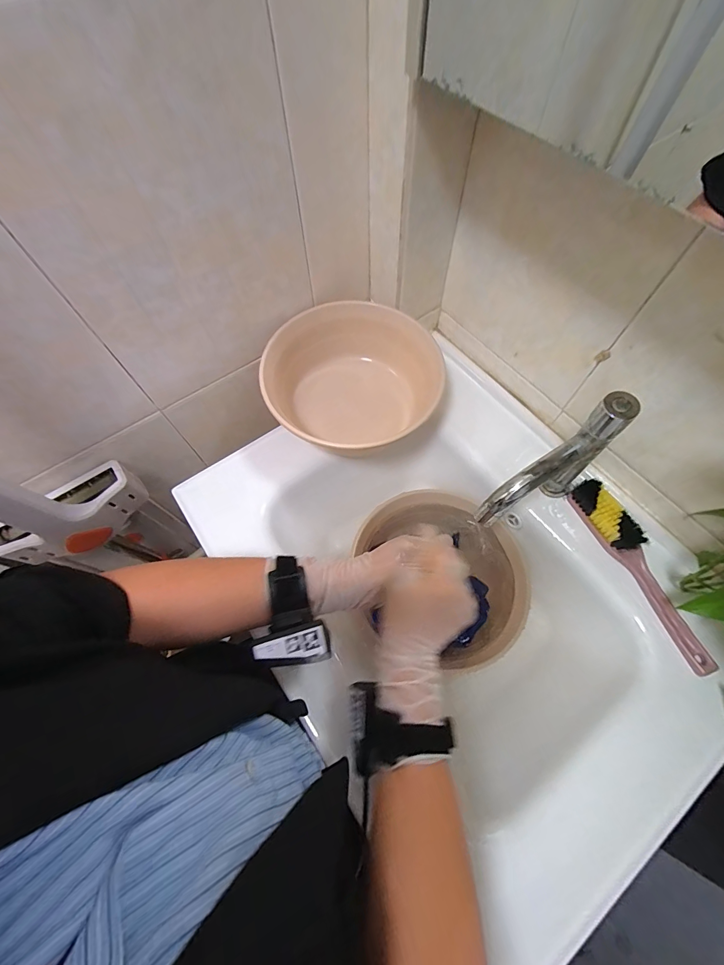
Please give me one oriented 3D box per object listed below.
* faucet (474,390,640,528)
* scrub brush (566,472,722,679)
[{"bbox_3d":[0.188,0.001,0.389,0.145,0.186,0.041,-33,69,-13],"label":"faucet"},{"bbox_3d":[0.318,0.098,0.421,0.034,0.031,0.225,-20,67,-8],"label":"scrub brush"}]

